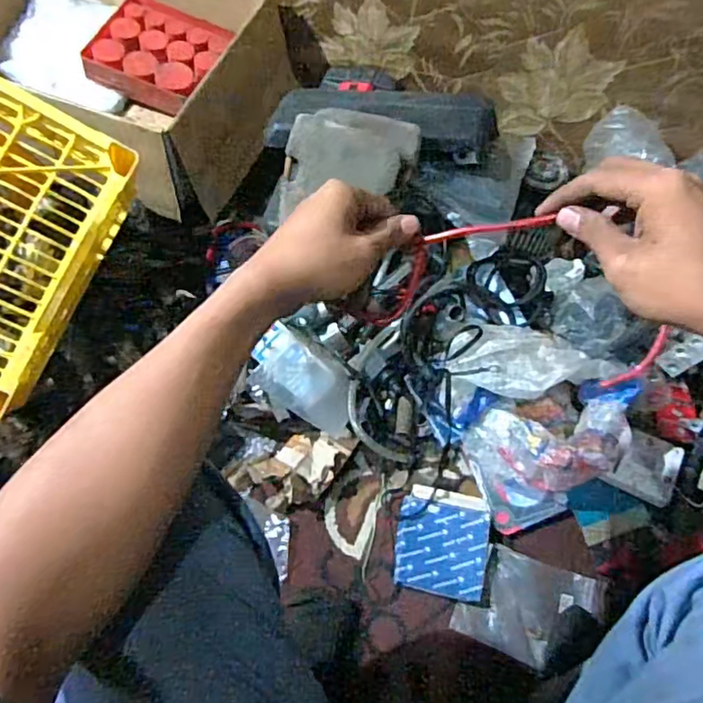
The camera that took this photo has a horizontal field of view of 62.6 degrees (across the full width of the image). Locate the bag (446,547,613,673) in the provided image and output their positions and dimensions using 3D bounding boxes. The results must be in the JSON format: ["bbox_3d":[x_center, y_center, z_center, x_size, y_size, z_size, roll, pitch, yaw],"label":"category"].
[{"bbox_3d":[0.222,0.322,0.719,0.168,0.016,0.119,17,64,9],"label":"bag"}]

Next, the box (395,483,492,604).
[{"bbox_3d":[0.117,0.242,0.744,0.112,0.020,0.129,11,64,6],"label":"box"}]

